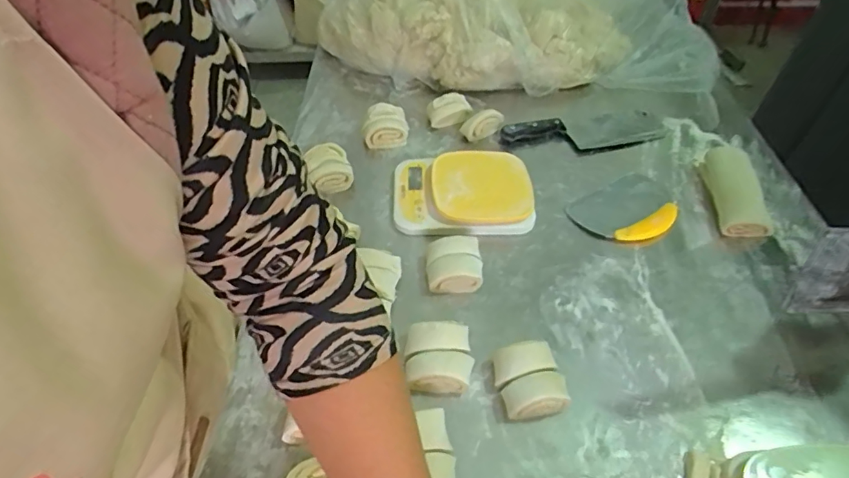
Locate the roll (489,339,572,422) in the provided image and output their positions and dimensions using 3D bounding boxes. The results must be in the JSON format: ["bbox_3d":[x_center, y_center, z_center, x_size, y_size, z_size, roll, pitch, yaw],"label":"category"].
[{"bbox_3d":[0.112,0.150,0.545,0.069,0.040,0.076,-10,50,-9],"label":"roll"}]

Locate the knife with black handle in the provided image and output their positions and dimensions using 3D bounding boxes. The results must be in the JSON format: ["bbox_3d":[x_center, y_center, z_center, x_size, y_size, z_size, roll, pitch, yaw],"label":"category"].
[{"bbox_3d":[0.262,-0.178,0.836,0.257,0.023,0.078,-6,49,-6],"label":"knife with black handle"}]

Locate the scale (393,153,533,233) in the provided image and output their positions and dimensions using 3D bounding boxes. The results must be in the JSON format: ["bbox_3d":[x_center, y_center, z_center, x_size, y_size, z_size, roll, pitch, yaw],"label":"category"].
[{"bbox_3d":[0.053,-0.071,0.732,0.195,0.043,0.147,-1,49,-1],"label":"scale"}]

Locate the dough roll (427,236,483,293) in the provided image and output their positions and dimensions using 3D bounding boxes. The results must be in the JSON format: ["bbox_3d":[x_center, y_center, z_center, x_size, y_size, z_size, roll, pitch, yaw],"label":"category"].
[{"bbox_3d":[0.037,0.031,0.642,0.067,0.030,0.074,-1,49,-2],"label":"dough roll"}]

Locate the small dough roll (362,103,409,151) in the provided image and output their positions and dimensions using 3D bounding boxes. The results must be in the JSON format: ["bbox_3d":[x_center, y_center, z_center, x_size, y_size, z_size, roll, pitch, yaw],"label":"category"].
[{"bbox_3d":[-0.064,-0.181,0.825,0.072,0.045,0.067,-4,49,-4],"label":"small dough roll"}]

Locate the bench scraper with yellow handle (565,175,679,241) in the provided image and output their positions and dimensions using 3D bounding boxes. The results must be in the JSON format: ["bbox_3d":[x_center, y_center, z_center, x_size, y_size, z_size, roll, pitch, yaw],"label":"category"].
[{"bbox_3d":[0.302,-0.046,0.731,0.156,0.021,0.108,-26,54,-22],"label":"bench scraper with yellow handle"}]

